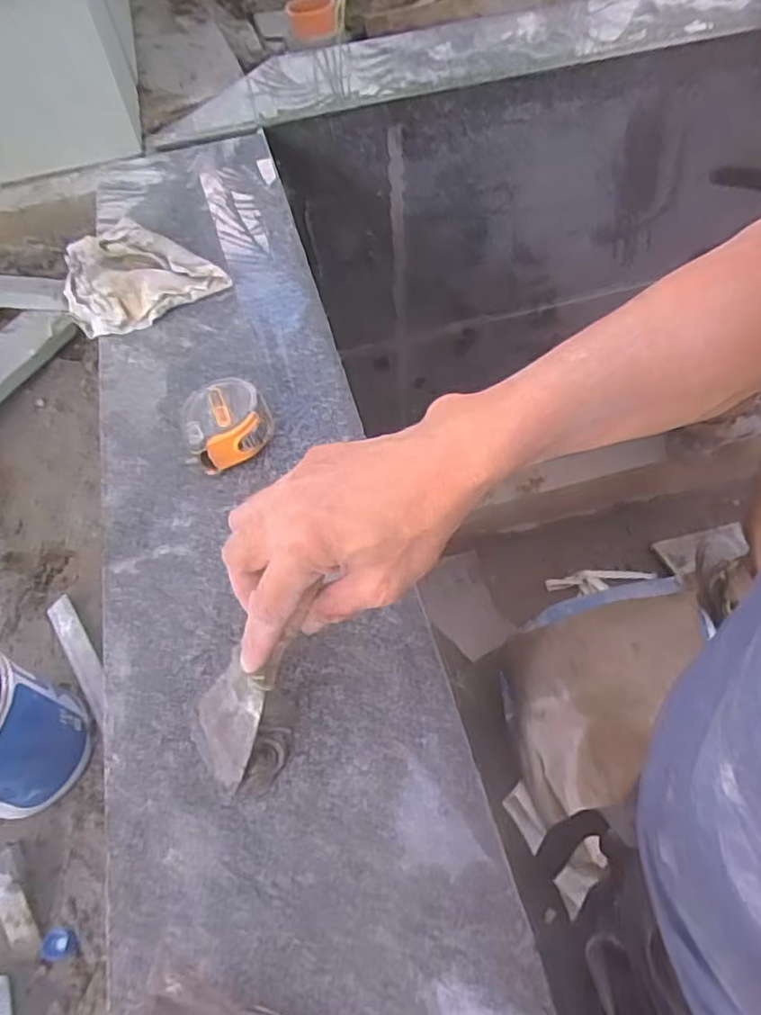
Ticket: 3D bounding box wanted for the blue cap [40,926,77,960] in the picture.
[{"bbox_3d":[-0.217,0.294,0.431,0.019,0.011,0.018,-11,56,-3],"label":"blue cap"}]

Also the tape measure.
[{"bbox_3d":[-0.125,-0.067,0.526,0.068,0.047,0.066,-19,57,-9],"label":"tape measure"}]

